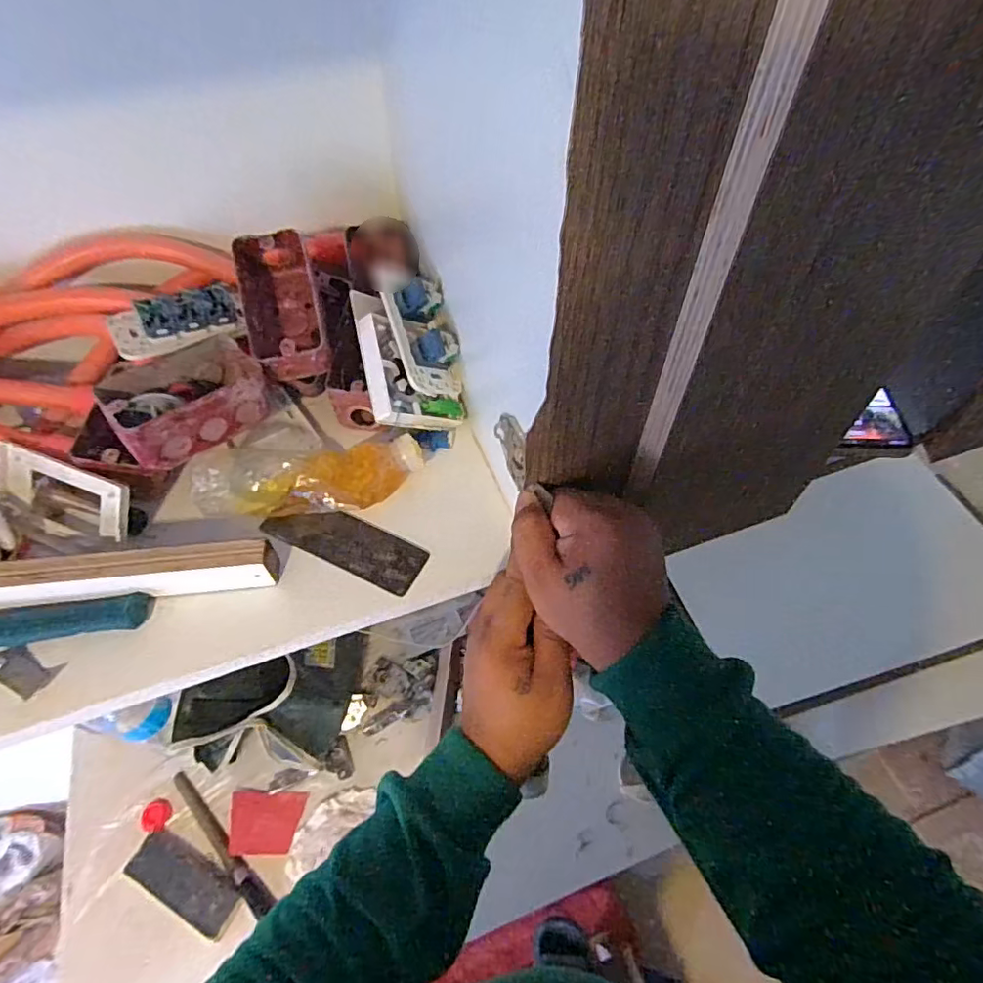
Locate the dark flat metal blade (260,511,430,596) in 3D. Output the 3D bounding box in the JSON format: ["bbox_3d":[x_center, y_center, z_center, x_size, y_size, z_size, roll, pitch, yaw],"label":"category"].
[{"bbox_3d":[-0.113,0.038,0.434,0.129,0.010,0.040,21,57,15],"label":"dark flat metal blade"}]

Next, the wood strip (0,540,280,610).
[{"bbox_3d":[-0.311,0.061,0.382,0.307,0.029,0.036,-4,54,-3],"label":"wood strip"}]

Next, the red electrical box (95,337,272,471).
[{"bbox_3d":[-0.228,-0.069,0.424,0.103,0.058,0.062,-38,62,-24],"label":"red electrical box"}]

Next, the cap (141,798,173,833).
[{"bbox_3d":[-0.518,0.501,0.865,0.040,0.011,0.043,0,54,0],"label":"cap"}]

